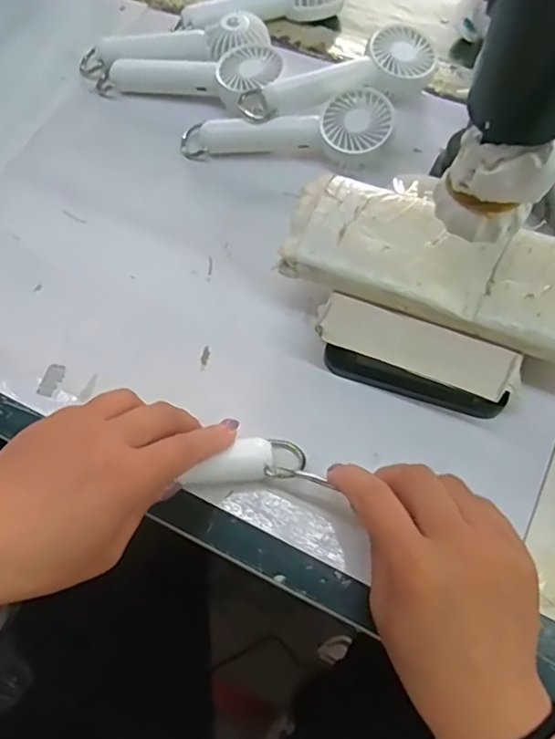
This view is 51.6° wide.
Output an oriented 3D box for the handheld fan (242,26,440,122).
[{"bbox_3d":[0.051,-0.226,0.457,0.160,0.033,0.050,-27,66,-10],"label":"handheld fan"}]

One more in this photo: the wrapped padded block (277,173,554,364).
[{"bbox_3d":[0.112,-0.064,0.353,0.210,0.016,0.078,20,67,12],"label":"wrapped padded block"}]

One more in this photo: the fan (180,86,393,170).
[{"bbox_3d":[0.006,-0.190,0.451,0.160,0.040,0.051,7,65,6],"label":"fan"}]

